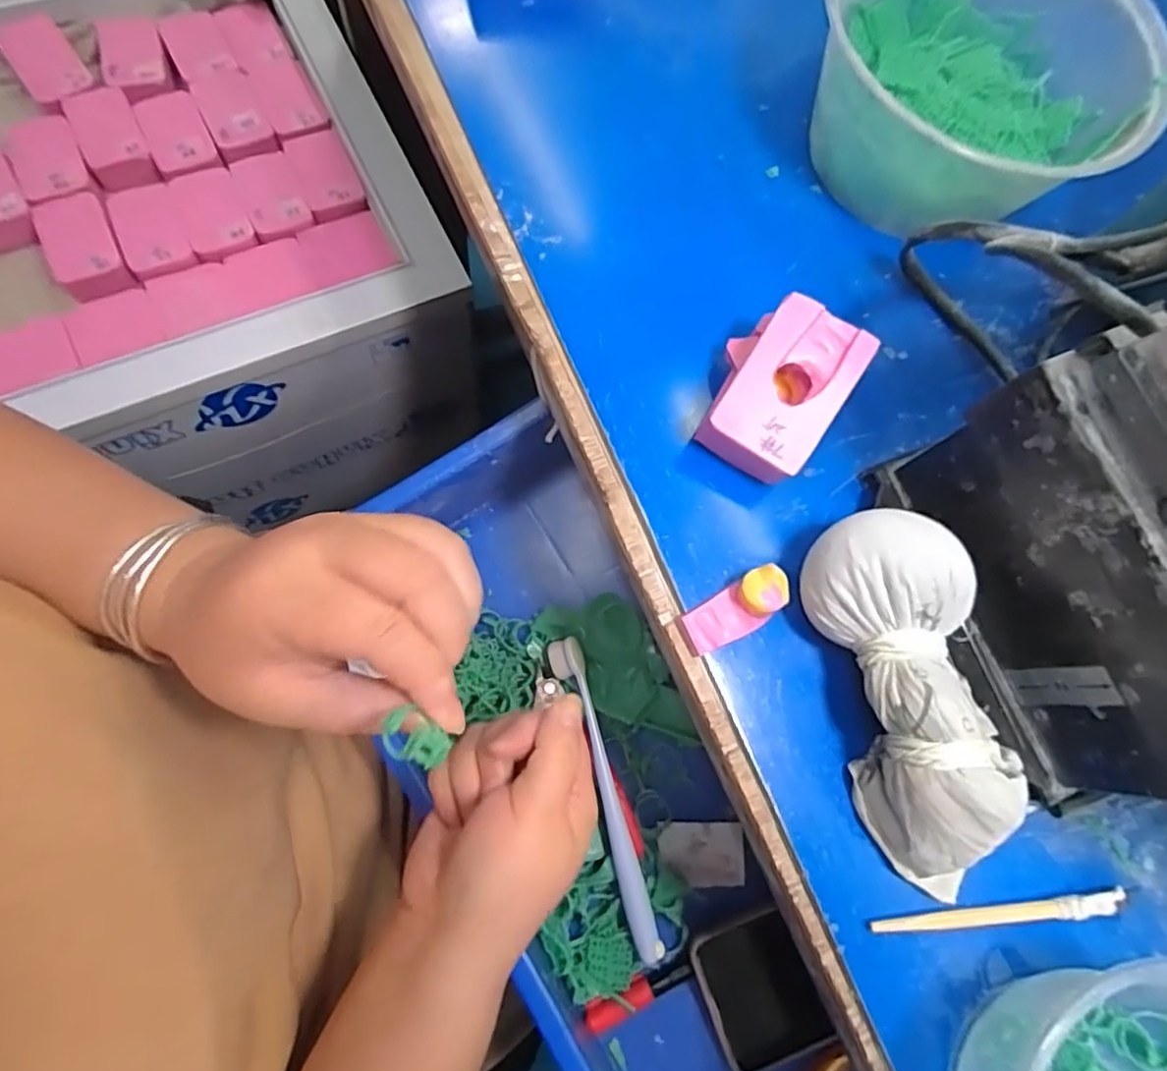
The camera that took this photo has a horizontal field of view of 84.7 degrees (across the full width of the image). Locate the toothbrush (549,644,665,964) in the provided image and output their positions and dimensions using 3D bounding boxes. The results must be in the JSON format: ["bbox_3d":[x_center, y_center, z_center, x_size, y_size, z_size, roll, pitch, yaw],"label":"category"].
[{"bbox_3d":[0.013,0.152,0.382,0.019,0.020,0.181,-15,78,-10],"label":"toothbrush"}]

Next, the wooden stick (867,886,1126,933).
[{"bbox_3d":[0.168,0.154,0.259,0.106,0.011,0.010,-4,76,-8],"label":"wooden stick"}]

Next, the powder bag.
[{"bbox_3d":[0.131,0.066,0.254,0.054,0.054,0.150,-13,77,-9],"label":"powder bag"}]

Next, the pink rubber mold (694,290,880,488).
[{"bbox_3d":[0.087,-0.065,0.290,0.052,0.026,0.076,33,88,1],"label":"pink rubber mold"}]

